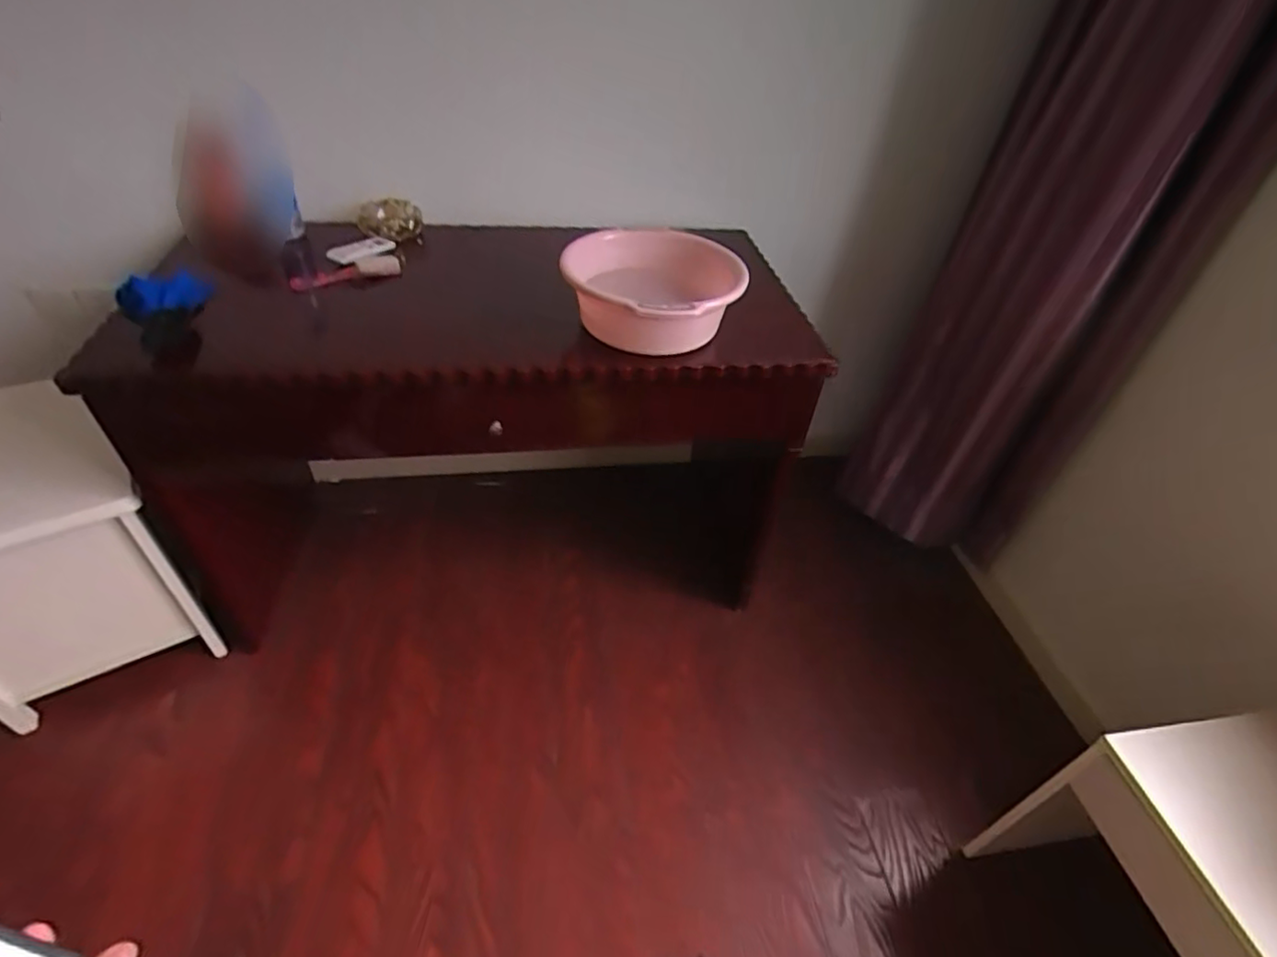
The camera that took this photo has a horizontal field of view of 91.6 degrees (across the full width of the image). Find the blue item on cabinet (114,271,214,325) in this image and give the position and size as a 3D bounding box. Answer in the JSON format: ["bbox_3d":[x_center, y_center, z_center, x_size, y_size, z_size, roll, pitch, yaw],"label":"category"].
[{"bbox_3d":[-0.750,-0.292,0.982,0.130,0.057,0.041,-25,51,-30],"label":"blue item on cabinet"}]

